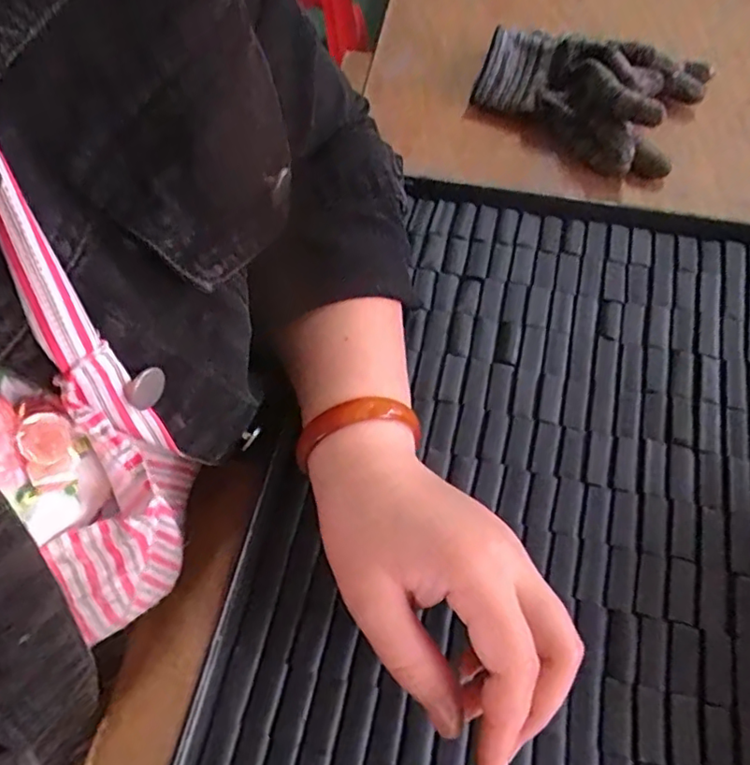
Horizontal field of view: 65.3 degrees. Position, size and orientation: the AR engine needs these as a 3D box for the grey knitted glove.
[{"bbox_3d":[0.160,-0.219,0.447,0.168,0.044,0.119,19,66,11],"label":"grey knitted glove"}]

